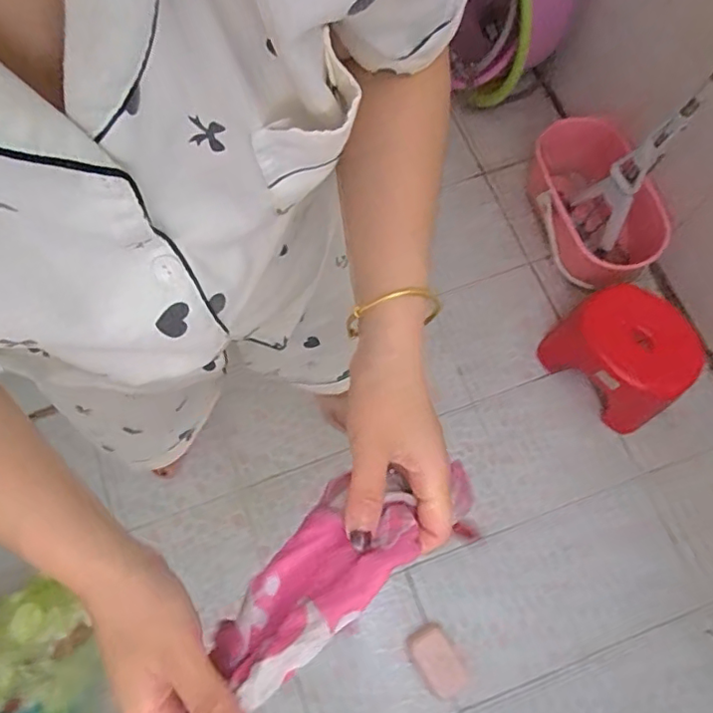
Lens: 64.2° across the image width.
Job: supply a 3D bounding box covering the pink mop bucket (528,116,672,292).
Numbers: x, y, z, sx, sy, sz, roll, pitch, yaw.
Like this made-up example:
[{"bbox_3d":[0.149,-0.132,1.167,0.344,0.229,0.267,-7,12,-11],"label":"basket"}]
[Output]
[{"bbox_3d":[0.557,-0.399,1.416,0.237,0.197,0.505,-23,72,-6],"label":"pink mop bucket"}]

